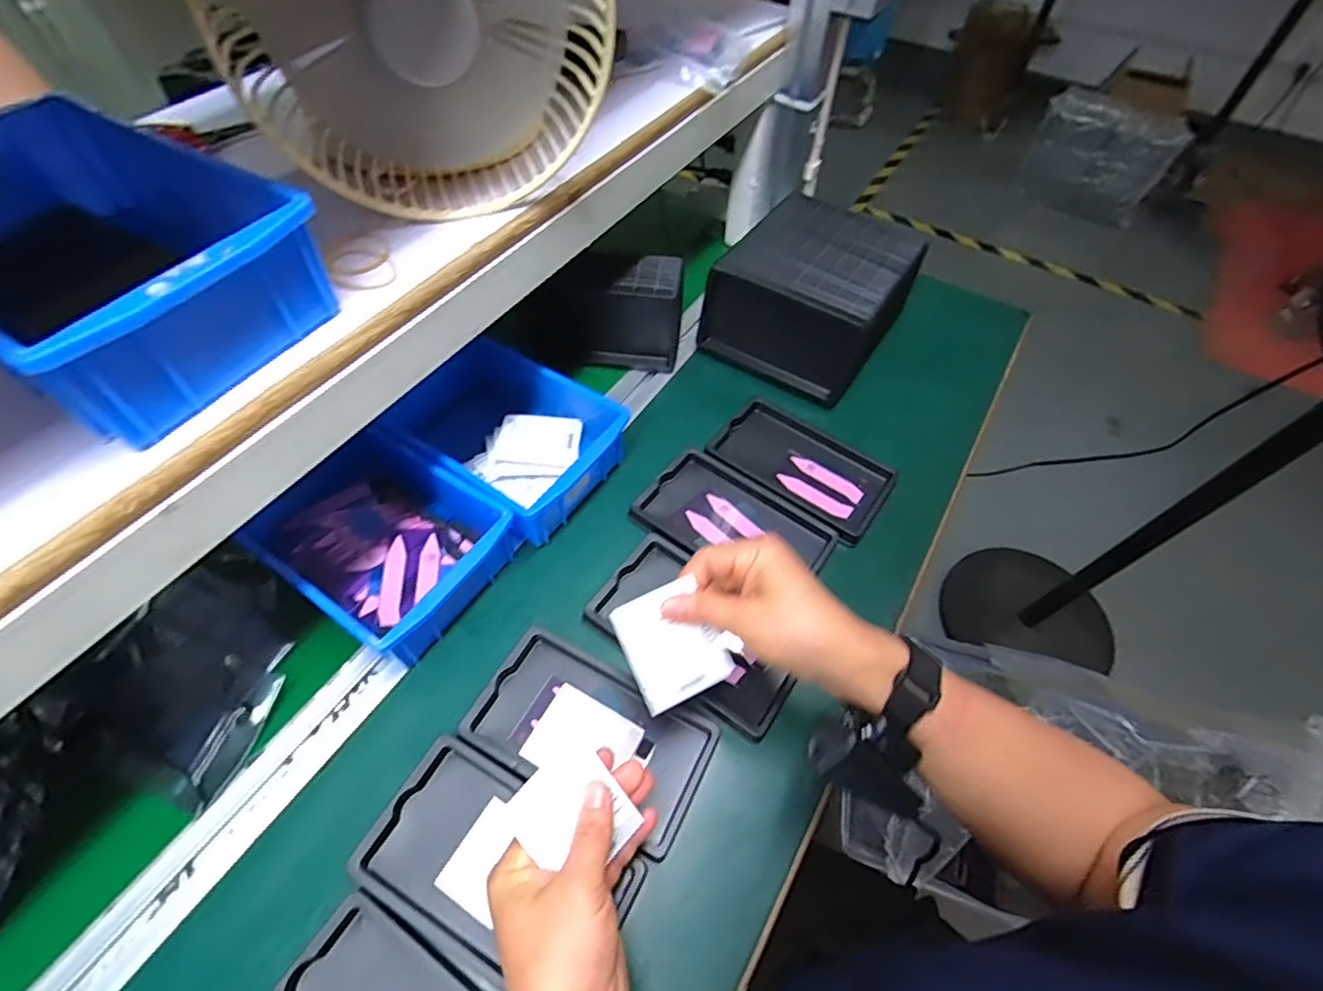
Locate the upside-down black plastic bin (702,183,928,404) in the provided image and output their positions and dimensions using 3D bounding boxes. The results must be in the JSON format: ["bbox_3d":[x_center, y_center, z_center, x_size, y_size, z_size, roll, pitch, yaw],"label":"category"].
[{"bbox_3d":[0.164,-0.219,0.651,0.164,0.105,0.191,28,58,17],"label":"upside-down black plastic bin"}]

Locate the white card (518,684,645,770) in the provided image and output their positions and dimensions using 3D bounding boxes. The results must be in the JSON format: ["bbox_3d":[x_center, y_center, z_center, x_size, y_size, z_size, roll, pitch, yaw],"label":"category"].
[{"bbox_3d":[-0.055,0.173,0.428,0.068,0.004,0.058,27,56,14],"label":"white card"}]

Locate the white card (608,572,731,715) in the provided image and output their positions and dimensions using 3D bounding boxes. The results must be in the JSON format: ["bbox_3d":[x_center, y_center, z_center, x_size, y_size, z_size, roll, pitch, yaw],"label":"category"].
[{"bbox_3d":[0.007,0.093,0.384,0.060,0.009,0.068,-24,83,-15],"label":"white card"}]

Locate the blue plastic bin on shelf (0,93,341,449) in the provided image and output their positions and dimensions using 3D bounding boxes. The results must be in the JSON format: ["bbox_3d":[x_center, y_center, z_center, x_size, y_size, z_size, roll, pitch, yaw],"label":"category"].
[{"bbox_3d":[-0.278,-0.115,0.302,0.197,0.066,0.131,28,58,17],"label":"blue plastic bin on shelf"}]

